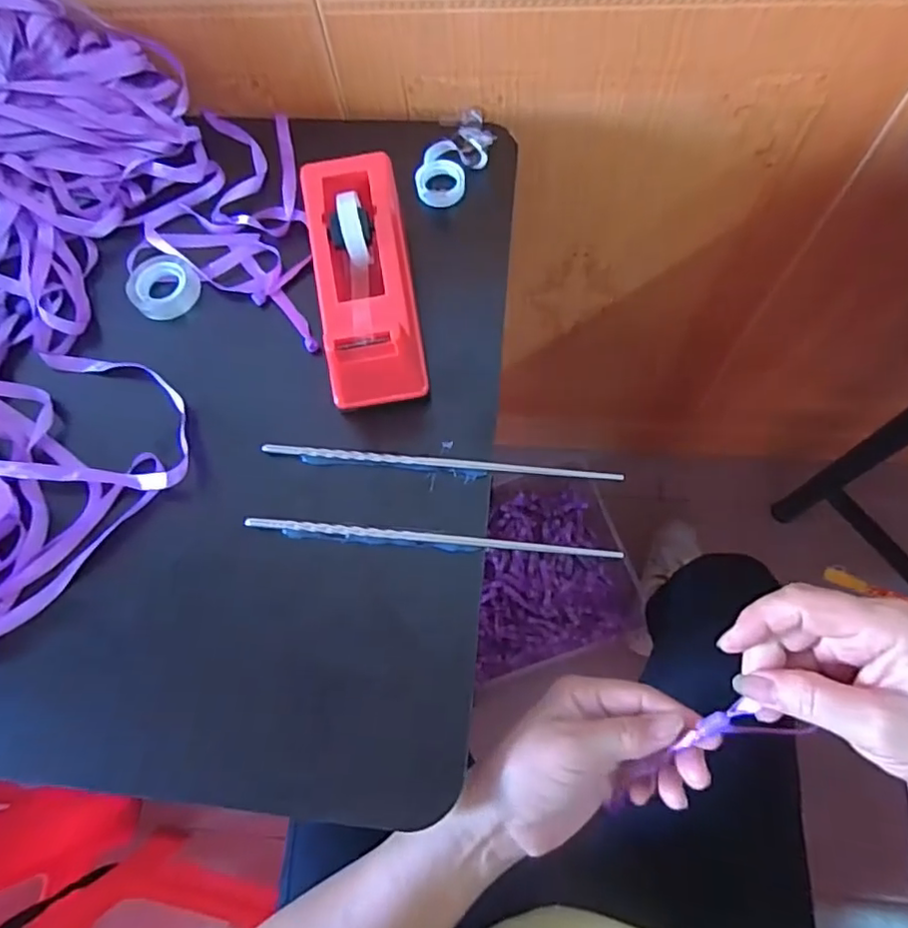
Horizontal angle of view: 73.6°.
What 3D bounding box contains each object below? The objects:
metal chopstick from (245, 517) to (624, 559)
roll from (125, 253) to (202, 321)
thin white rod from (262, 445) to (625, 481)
[{"bbox_3d":[-0.014,0.044,0.364,0.222,0.008,0.007,3,69,6],"label":"metal chopstick"},{"bbox_3d":[-0.214,-0.130,0.442,0.047,0.021,0.047,-2,69,4],"label":"roll"},{"bbox_3d":[-0.010,0.000,0.379,0.222,0.004,0.006,5,69,6],"label":"thin white rod"}]

